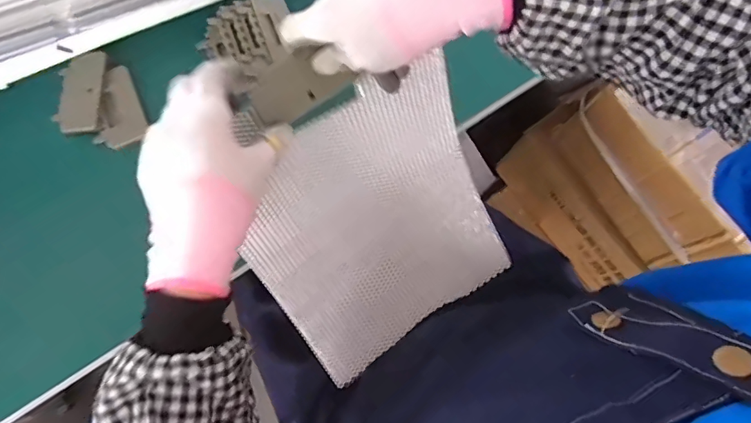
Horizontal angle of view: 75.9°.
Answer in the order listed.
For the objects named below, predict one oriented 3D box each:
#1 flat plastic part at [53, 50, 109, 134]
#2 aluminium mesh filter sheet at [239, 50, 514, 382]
[{"bbox_3d":[-0.316,-0.126,0.516,0.050,0.010,0.090,-3,77,-2],"label":"flat plastic part"},{"bbox_3d":[0.003,0.022,0.524,0.256,0.042,0.267,-33,110,-7],"label":"aluminium mesh filter sheet"}]

